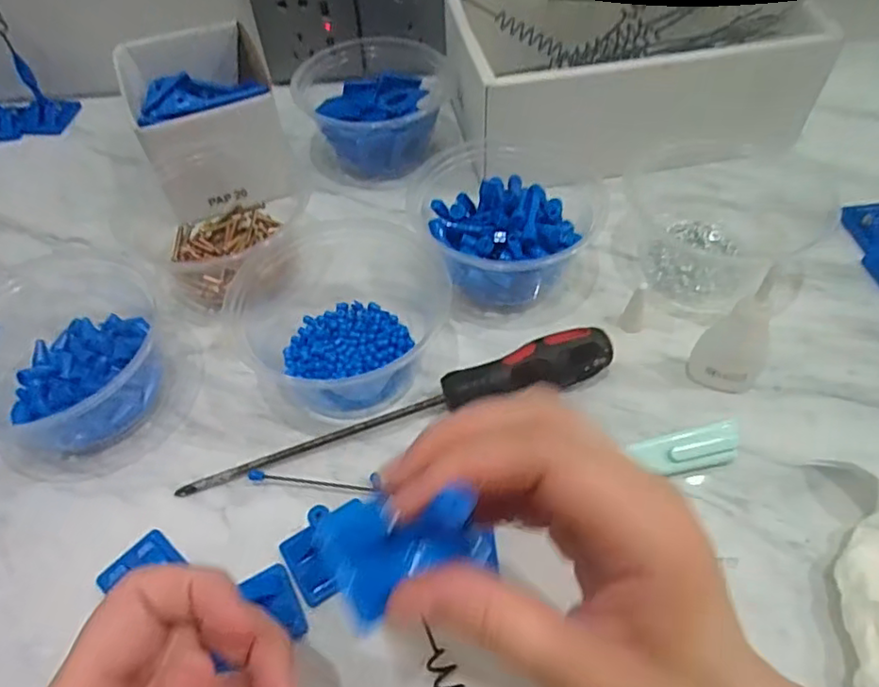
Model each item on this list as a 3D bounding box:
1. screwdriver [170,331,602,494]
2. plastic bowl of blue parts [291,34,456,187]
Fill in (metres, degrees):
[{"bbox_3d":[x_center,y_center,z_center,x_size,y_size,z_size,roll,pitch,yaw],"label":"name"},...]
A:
[{"bbox_3d":[-0.020,0.038,0.332,0.235,0.030,0.025,-16,55,-9],"label":"screwdriver"},{"bbox_3d":[-0.048,-0.181,0.475,0.108,0.057,0.107,-1,54,2],"label":"plastic bowl of blue parts"}]

